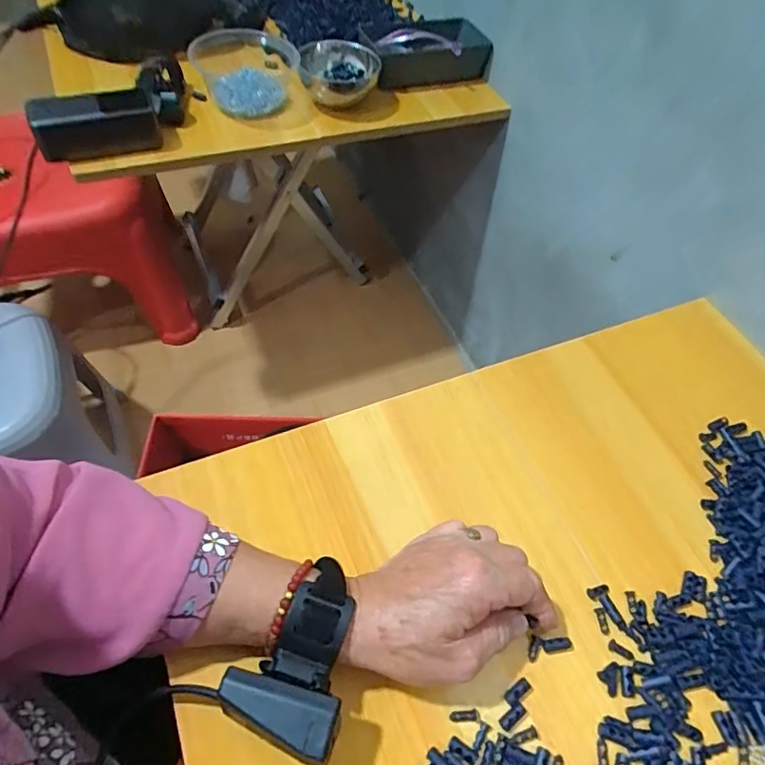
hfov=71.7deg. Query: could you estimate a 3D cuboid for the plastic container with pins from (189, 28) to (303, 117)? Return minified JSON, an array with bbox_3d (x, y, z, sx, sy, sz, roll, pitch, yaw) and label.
[{"bbox_3d":[-0.182,-0.414,0.705,0.129,0.065,0.158,-11,58,-12],"label":"plastic container with pins"}]

